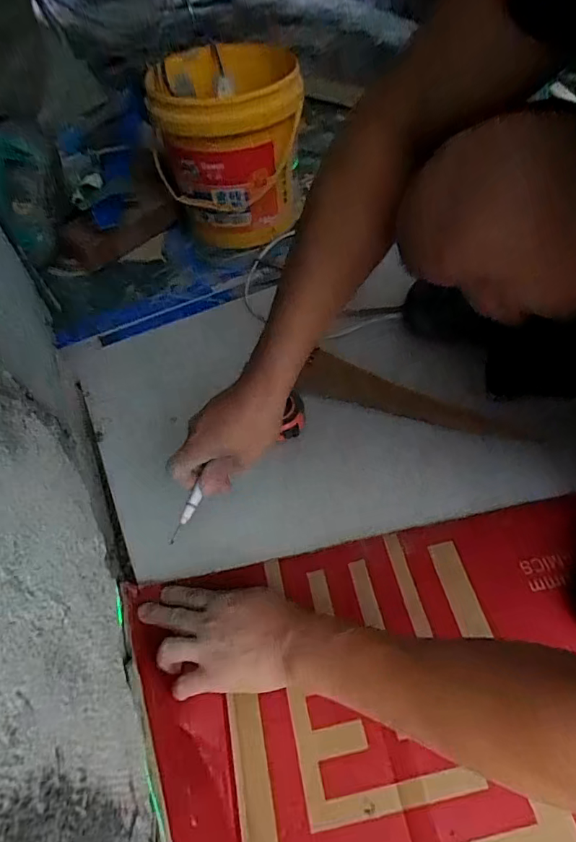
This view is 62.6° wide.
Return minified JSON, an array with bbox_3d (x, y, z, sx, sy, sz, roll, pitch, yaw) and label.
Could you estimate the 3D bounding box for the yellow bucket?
[{"bbox_3d":[-0.094,-0.476,0.834,0.232,0.280,0.247,-3,53,4],"label":"yellow bucket"}]

